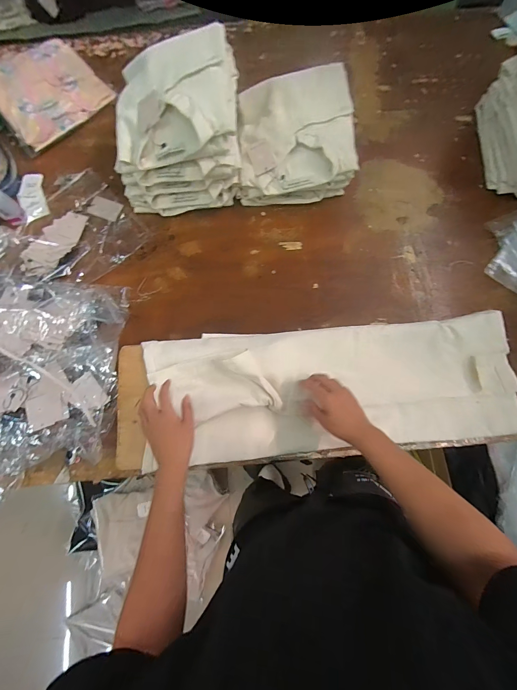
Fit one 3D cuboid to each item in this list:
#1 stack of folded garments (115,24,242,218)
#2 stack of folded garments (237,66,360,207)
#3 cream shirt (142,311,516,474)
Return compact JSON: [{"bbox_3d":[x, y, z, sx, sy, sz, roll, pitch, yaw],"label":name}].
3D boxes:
[{"bbox_3d":[-0.176,-0.477,0.663,0.268,0.228,0.276,3,77,1],"label":"stack of folded garments"},{"bbox_3d":[0.082,-0.484,0.704,0.267,0.145,0.275,-6,77,-1],"label":"stack of folded garments"},{"bbox_3d":[0.141,0.092,0.595,0.740,0.055,0.255,-5,86,0],"label":"cream shirt"}]

